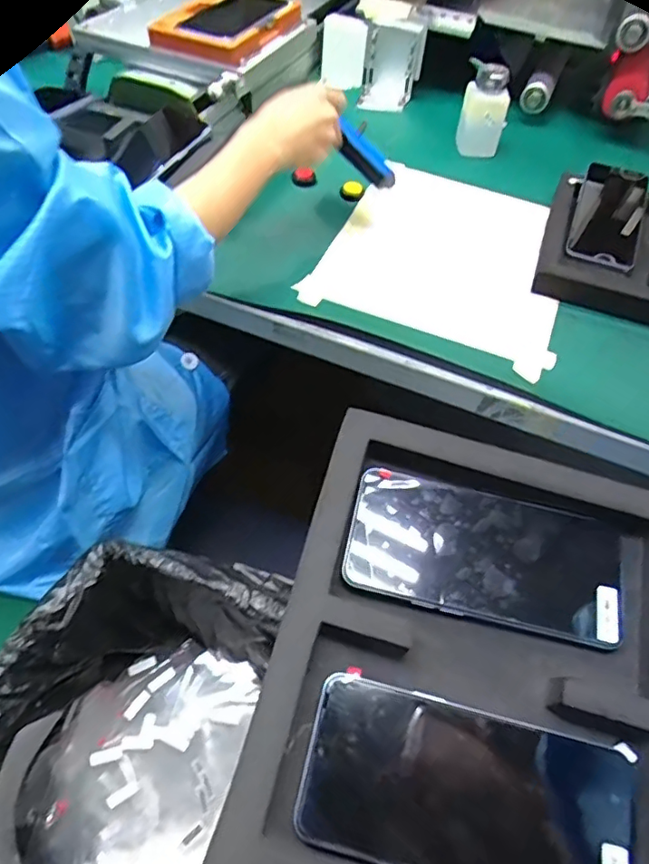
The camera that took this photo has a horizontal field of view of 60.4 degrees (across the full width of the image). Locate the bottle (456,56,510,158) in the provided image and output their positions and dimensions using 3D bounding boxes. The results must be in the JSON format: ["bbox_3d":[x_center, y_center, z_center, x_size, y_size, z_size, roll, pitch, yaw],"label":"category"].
[{"bbox_3d":[0.242,-0.483,0.834,0.066,0.124,0.044,5,55,1],"label":"bottle"}]

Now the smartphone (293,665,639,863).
[{"bbox_3d":[0.067,0.179,0.279,0.152,0.013,0.075,14,55,7],"label":"smartphone"}]

